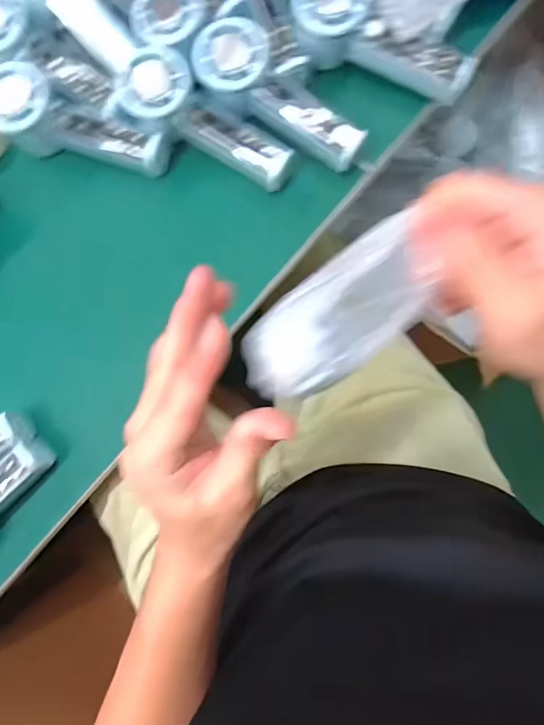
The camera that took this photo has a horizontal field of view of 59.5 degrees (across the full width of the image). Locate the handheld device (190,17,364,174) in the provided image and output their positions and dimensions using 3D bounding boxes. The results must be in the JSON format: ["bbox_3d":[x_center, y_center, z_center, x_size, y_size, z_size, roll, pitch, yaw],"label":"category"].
[{"bbox_3d":[0.006,-0.221,0.401,0.156,0.030,0.062,33,91,-6],"label":"handheld device"}]

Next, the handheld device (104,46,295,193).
[{"bbox_3d":[-0.058,-0.208,0.412,0.155,0.040,0.063,26,90,-10],"label":"handheld device"}]

